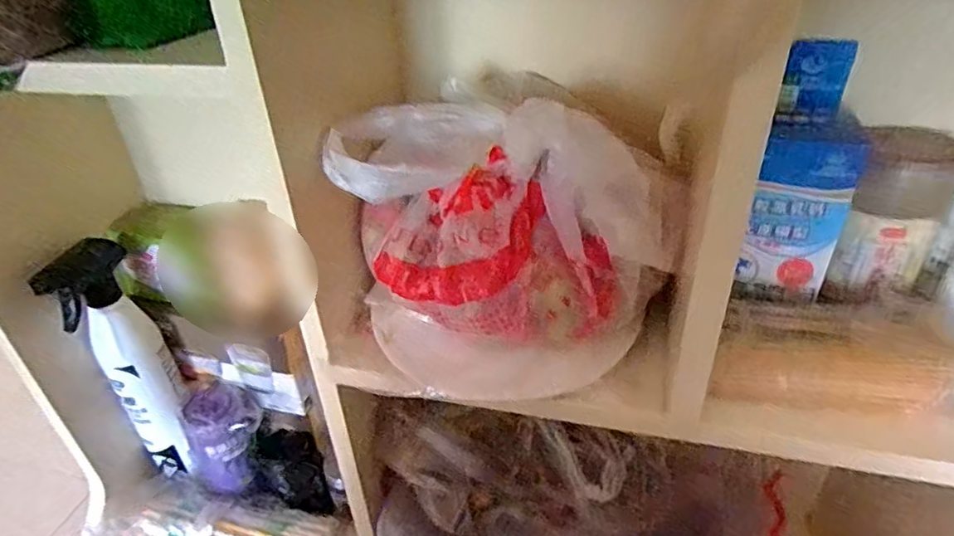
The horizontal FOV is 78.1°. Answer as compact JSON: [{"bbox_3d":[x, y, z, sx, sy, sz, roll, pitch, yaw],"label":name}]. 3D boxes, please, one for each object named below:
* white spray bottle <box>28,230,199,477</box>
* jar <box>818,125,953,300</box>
[{"bbox_3d":[-0.339,0.107,0.585,0.071,0.275,0.067,-18,37,-19],"label":"white spray bottle"},{"bbox_3d":[0.273,-0.033,0.390,0.055,0.108,0.057,27,45,37],"label":"jar"}]

